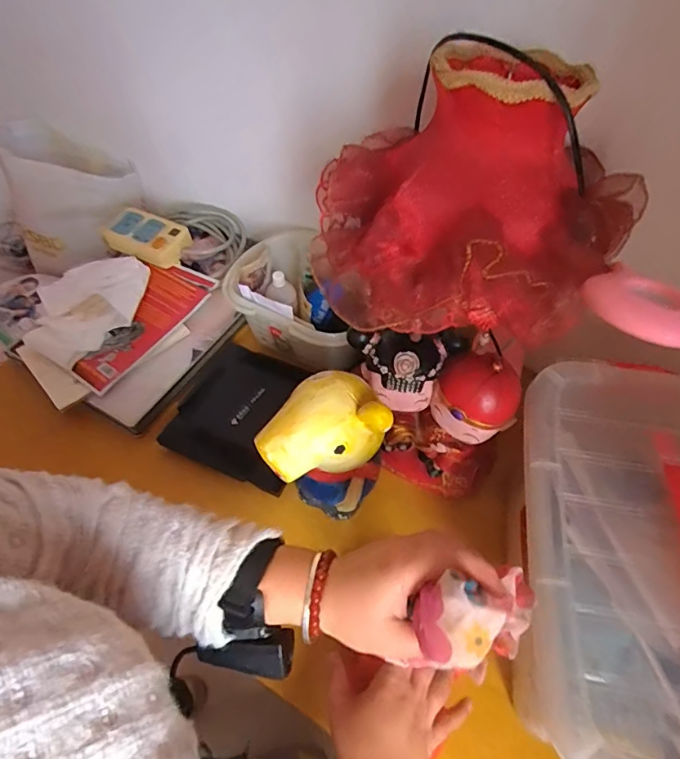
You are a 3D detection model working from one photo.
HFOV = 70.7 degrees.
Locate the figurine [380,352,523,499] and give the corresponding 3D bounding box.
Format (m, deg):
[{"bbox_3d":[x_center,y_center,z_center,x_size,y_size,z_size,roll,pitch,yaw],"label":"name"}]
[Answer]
[{"bbox_3d":[0.117,0.052,0.500,0.099,0.183,0.076,27,60,18],"label":"figurine"}]

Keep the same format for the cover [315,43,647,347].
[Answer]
[{"bbox_3d":[0.097,-0.158,0.370,0.224,0.156,0.210,-1,56,1],"label":"cover"}]

